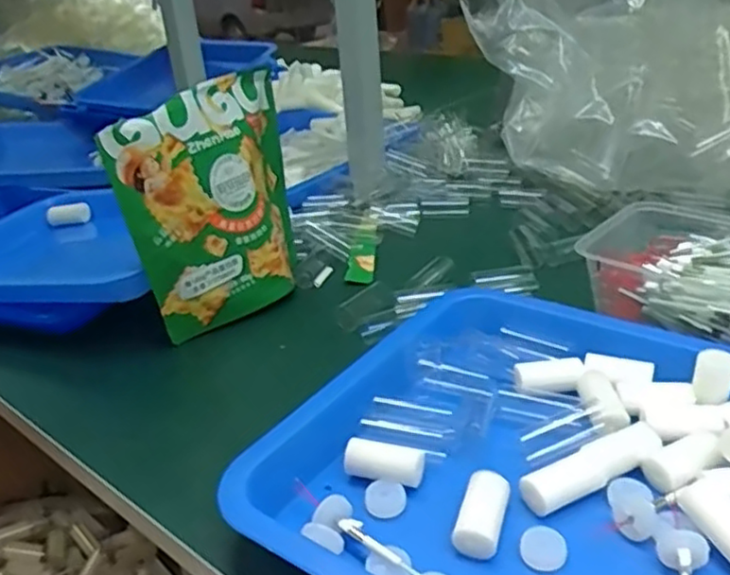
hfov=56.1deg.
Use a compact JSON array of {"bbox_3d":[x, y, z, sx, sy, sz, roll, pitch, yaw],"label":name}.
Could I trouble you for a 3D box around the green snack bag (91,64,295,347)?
[{"bbox_3d":[-0.106,-0.066,0.530,0.042,0.174,0.173,4,28,36],"label":"green snack bag"}]

